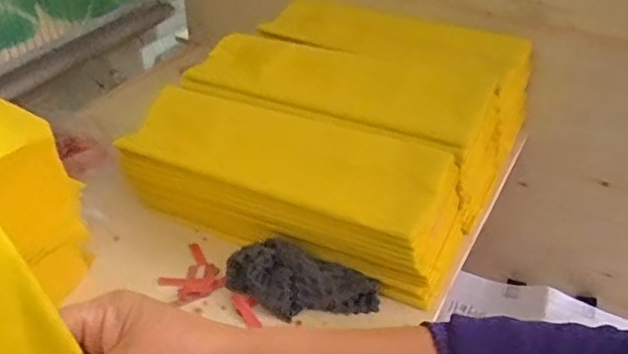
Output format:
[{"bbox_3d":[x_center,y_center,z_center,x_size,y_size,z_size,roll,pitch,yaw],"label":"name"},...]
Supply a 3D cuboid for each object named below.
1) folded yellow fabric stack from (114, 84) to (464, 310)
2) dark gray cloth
[{"bbox_3d":[-0.029,0.008,0.694,0.374,0.117,0.135,14,39,19],"label":"folded yellow fabric stack"},{"bbox_3d":[-0.012,0.106,0.627,0.149,0.044,0.070,13,39,18],"label":"dark gray cloth"}]

